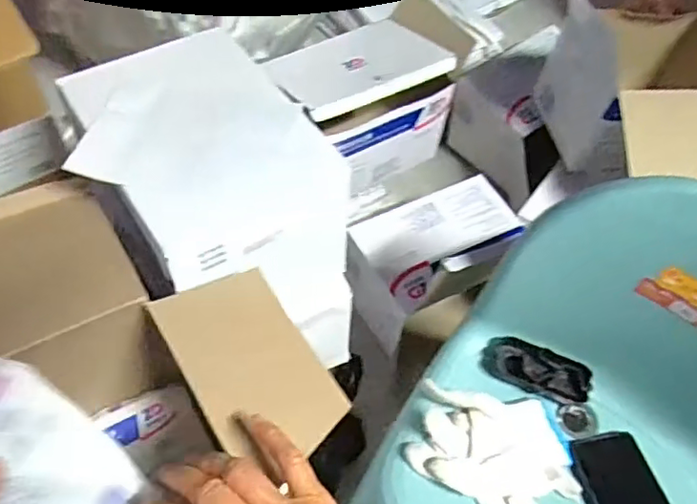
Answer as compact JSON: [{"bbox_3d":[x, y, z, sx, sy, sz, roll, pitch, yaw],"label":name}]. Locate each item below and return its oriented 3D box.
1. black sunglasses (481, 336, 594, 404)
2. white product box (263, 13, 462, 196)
[{"bbox_3d":[0.217,0.134,0.696,0.120,0.023,0.049,21,57,10],"label":"black sunglasses"},{"bbox_3d":[0.011,-0.238,0.979,0.254,0.193,0.188,-27,62,-20],"label":"white product box"}]

